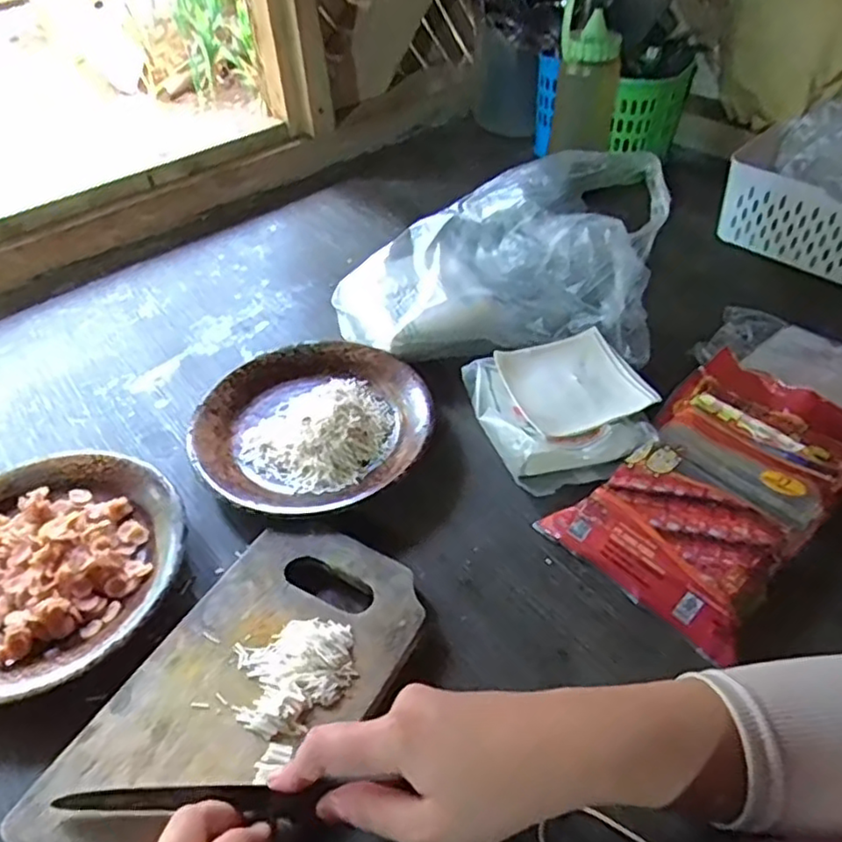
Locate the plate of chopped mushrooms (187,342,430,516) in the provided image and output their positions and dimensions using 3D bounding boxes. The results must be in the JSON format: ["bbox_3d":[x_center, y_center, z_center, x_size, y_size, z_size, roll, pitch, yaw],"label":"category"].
[{"bbox_3d":[-0.085,0.003,0.533,0.183,0.037,0.174,0,46,0],"label":"plate of chopped mushrooms"}]

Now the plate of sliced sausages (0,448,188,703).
[{"bbox_3d":[-0.255,0.100,0.447,0.182,0.032,0.179,0,46,0],"label":"plate of sliced sausages"}]

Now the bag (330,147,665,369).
[{"bbox_3d":[0.068,-0.148,0.580,0.277,0.126,0.136,3,46,3],"label":"bag"}]

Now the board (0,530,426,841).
[{"bbox_3d":[-0.103,0.163,0.388,0.129,0.022,0.232,25,51,22],"label":"board"}]

